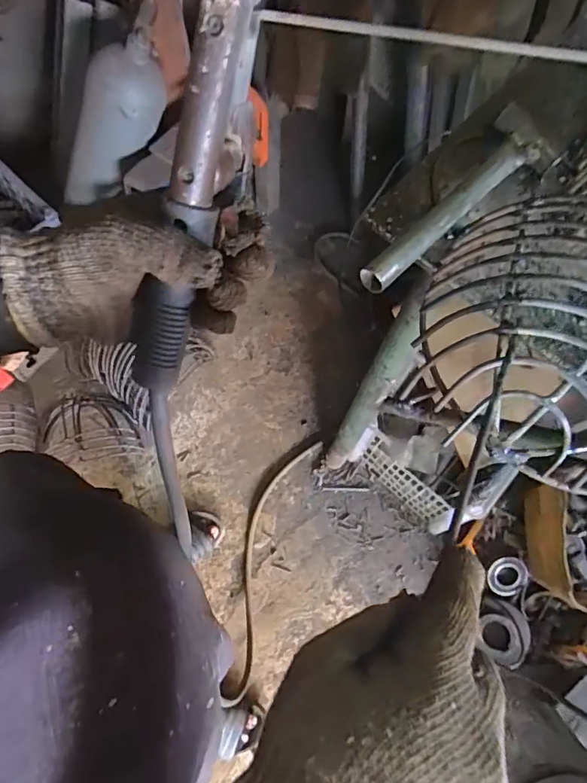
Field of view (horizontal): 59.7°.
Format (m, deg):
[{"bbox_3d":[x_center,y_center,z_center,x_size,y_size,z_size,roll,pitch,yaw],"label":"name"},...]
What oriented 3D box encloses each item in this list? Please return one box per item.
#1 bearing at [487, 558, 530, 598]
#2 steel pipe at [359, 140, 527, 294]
[{"bbox_3d":[0.475,0.410,1.132,0.087,0.015,0.079,-23,83,7],"label":"bearing"},{"bbox_3d":[0.138,-0.160,0.441,0.021,0.019,0.224,42,73,14],"label":"steel pipe"}]

